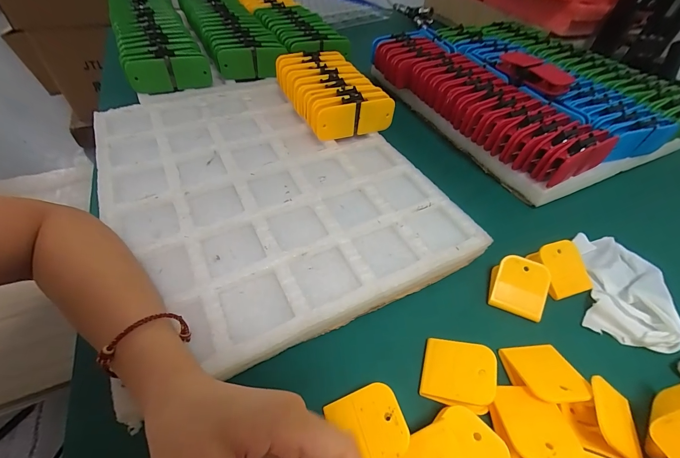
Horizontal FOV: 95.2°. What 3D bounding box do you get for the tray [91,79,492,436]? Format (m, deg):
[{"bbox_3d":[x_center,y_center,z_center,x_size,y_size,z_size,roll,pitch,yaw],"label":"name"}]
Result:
[{"bbox_3d":[-0.099,-0.076,0.394,0.351,0.040,0.446,-21,53,-20],"label":"tray"}]

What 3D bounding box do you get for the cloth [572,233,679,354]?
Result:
[{"bbox_3d":[0.294,0.056,0.322,0.076,0.021,0.128,17,49,11],"label":"cloth"}]

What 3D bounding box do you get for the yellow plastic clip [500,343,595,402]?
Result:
[{"bbox_3d":[0.166,0.117,0.254,0.050,0.023,0.047,-1,48,-4],"label":"yellow plastic clip"}]

